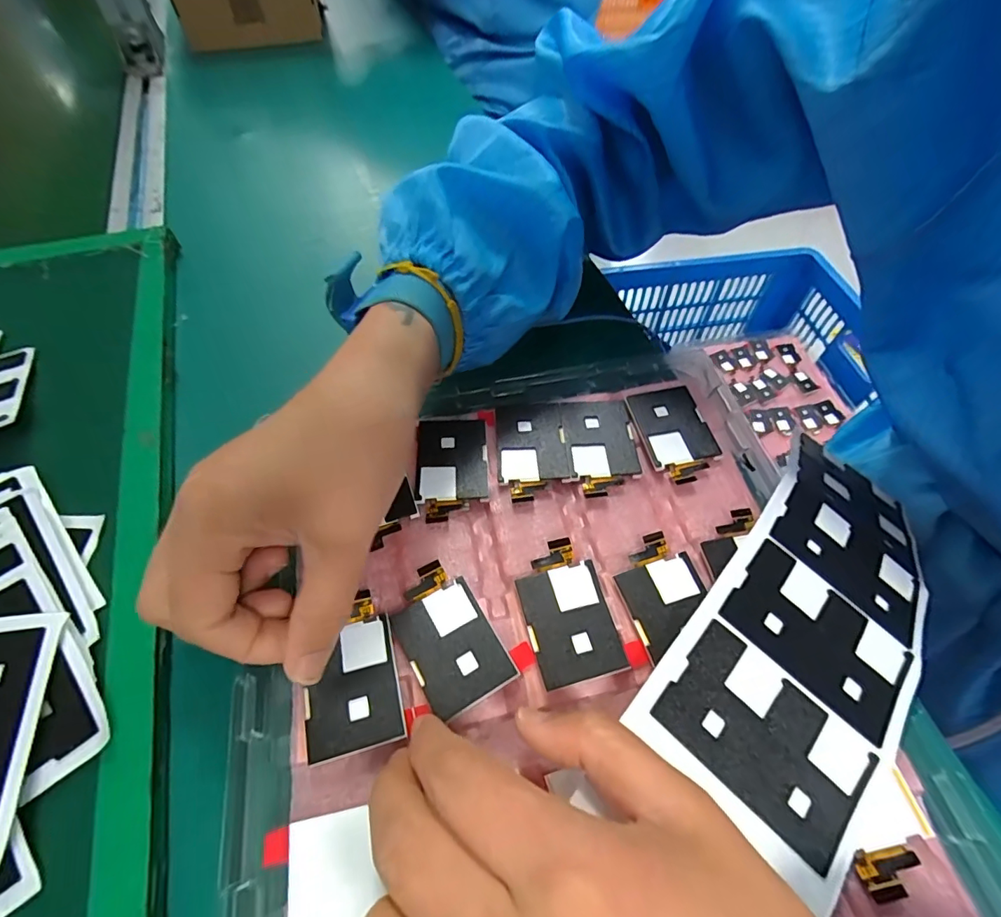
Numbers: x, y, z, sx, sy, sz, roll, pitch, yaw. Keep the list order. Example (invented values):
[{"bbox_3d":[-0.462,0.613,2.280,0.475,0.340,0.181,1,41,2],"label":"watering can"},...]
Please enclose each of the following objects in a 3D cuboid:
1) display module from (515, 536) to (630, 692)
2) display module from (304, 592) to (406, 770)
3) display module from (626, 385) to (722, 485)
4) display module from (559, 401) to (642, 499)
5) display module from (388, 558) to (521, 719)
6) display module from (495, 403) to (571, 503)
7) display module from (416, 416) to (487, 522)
[{"bbox_3d":[0.027,0.064,0.214,0.035,0.005,0.058,-11,57,-9],"label":"display module"},{"bbox_3d":[-0.059,0.083,0.197,0.035,0.004,0.056,-13,57,-10],"label":"display module"},{"bbox_3d":[0.091,-0.013,0.262,0.035,0.007,0.056,-10,57,-8],"label":"display module"},{"bbox_3d":[0.051,-0.006,0.258,0.035,0.006,0.056,-3,56,-3],"label":"display module"},{"bbox_3d":[-0.022,0.072,0.207,0.035,0.004,0.057,-26,60,-18],"label":"display module"},{"bbox_3d":[0.016,-0.005,0.256,0.035,0.005,0.056,-3,56,-3],"label":"display module"},{"bbox_3d":[-0.024,0.004,0.252,0.035,0.007,0.057,-3,56,-4],"label":"display module"}]

